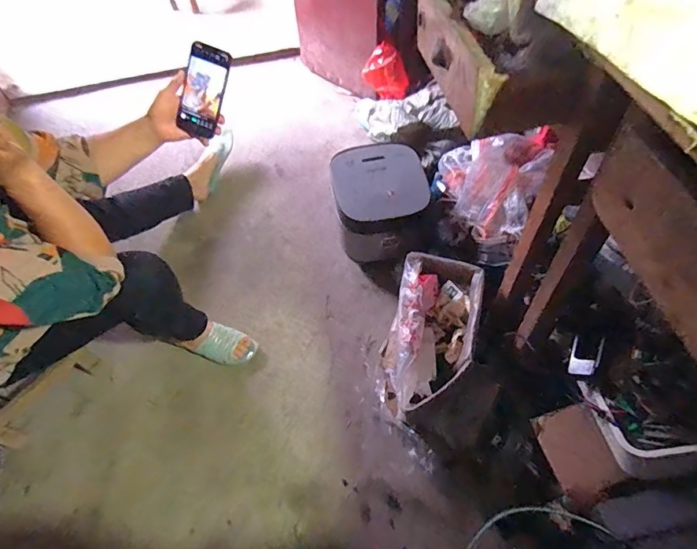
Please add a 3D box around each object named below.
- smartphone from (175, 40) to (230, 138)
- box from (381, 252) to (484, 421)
[{"bbox_3d":[-0.276,-0.345,0.848,0.076,0.165,0.015,17,26,-12],"label":"smartphone"},{"bbox_3d":[0.194,0.170,1.111,0.207,0.212,0.381,11,59,11],"label":"box"}]

